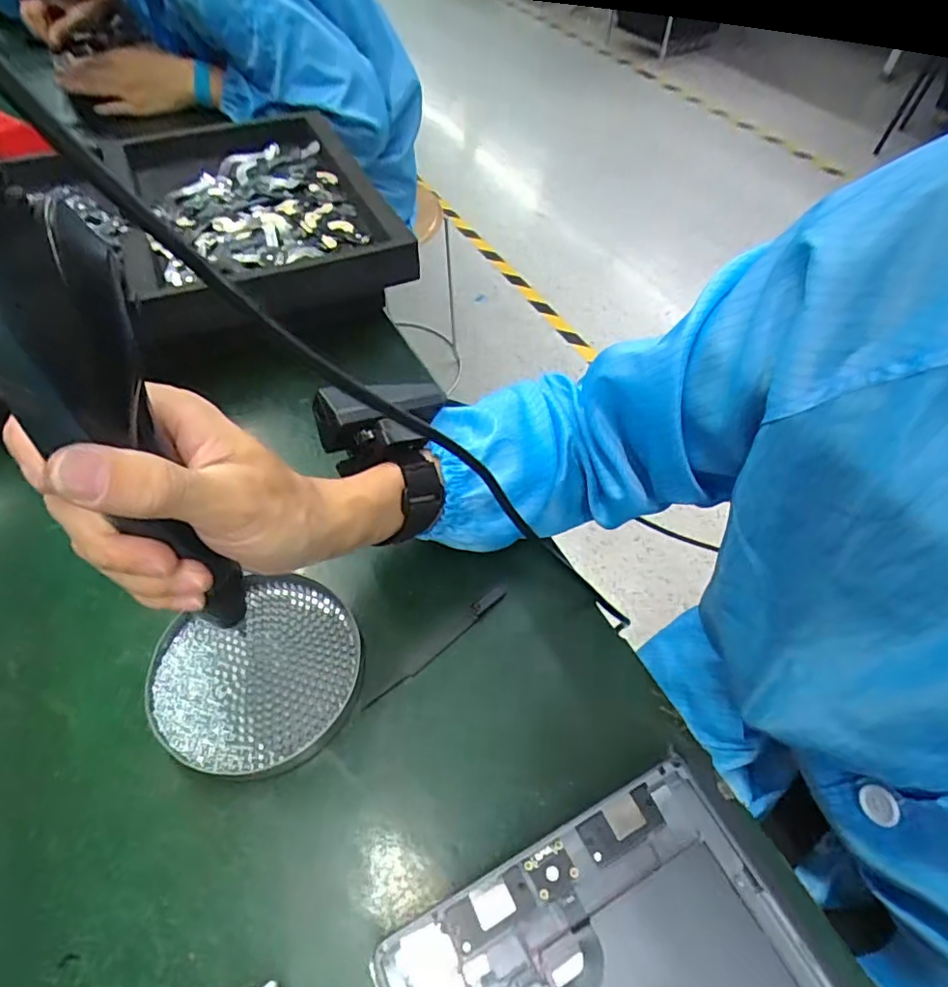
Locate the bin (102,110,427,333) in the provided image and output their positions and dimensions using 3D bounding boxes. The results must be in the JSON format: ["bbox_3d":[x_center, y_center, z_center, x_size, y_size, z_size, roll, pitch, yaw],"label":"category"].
[{"bbox_3d":[-0.208,-0.268,0.524,0.223,0.046,0.305,-20,57,-14],"label":"bin"}]

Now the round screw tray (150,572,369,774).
[{"bbox_3d":[-0.122,0.102,0.327,0.110,0.020,0.108,0,54,0],"label":"round screw tray"}]

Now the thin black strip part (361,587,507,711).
[{"bbox_3d":[-0.020,0.094,0.346,0.010,0.007,0.112,39,63,24],"label":"thin black strip part"}]

